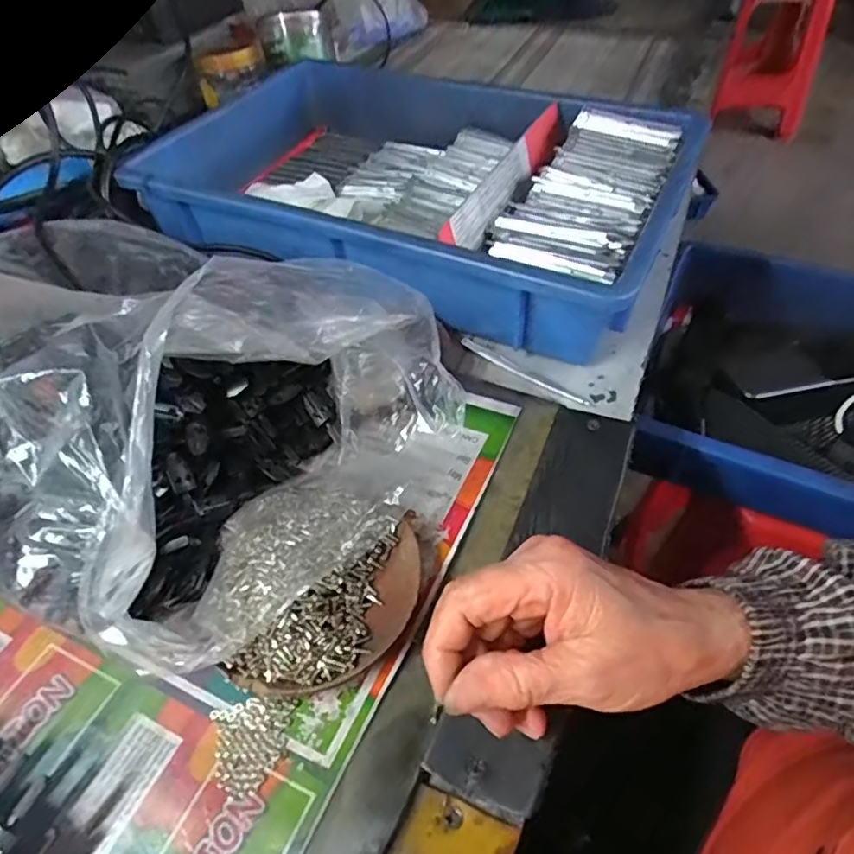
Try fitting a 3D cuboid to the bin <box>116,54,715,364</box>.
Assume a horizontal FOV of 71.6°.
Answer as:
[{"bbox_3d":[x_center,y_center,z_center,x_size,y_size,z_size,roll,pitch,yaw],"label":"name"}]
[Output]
[{"bbox_3d":[-0.002,-0.217,0.531,0.421,0.078,0.294,19,52,19],"label":"bin"}]

